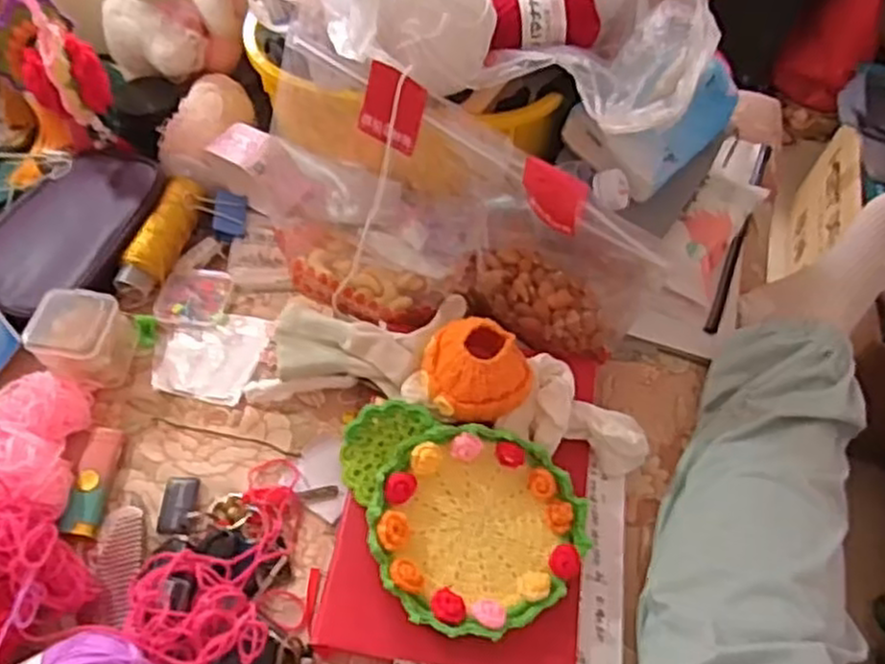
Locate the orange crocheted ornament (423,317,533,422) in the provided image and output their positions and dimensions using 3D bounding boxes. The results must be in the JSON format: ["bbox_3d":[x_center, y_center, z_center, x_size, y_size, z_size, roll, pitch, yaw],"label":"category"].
[{"bbox_3d":[0.025,0.024,0.552,0.074,0.051,0.071,3,57,-5],"label":"orange crocheted ornament"}]

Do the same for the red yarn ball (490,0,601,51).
[{"bbox_3d":[0.076,-0.231,0.553,0.092,0.035,0.045,-12,58,-24],"label":"red yarn ball"}]

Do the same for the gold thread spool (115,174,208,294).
[{"bbox_3d":[-0.235,-0.081,0.633,0.030,0.027,0.109,19,57,6],"label":"gold thread spool"}]

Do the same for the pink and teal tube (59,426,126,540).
[{"bbox_3d":[-0.250,0.107,0.542,0.022,0.021,0.078,4,57,-4],"label":"pink and teal tube"}]

